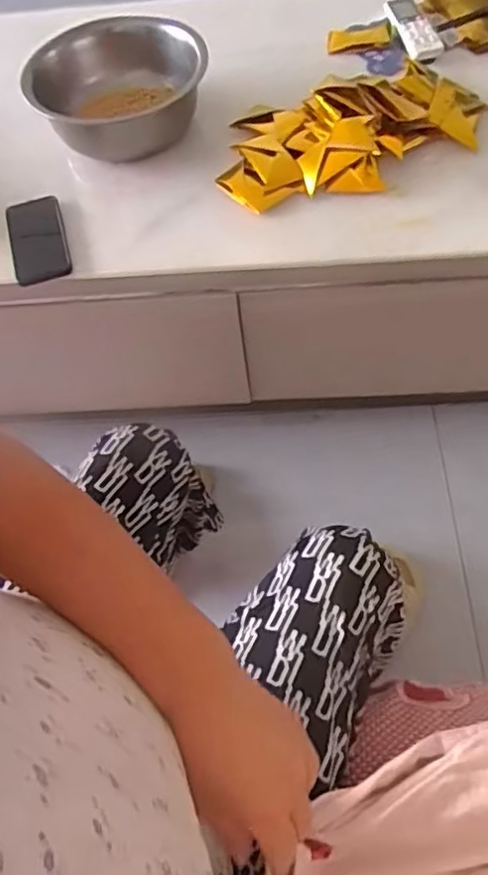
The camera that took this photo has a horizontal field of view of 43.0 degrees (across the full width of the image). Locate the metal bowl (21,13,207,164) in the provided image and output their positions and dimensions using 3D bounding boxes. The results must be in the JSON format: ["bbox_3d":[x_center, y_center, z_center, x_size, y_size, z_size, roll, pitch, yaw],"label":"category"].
[{"bbox_3d":[-0.208,-0.543,0.977,0.286,0.110,0.286,-2,60,4],"label":"metal bowl"}]

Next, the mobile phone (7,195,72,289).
[{"bbox_3d":[-0.289,-0.275,0.870,0.081,0.015,0.153,-21,63,4],"label":"mobile phone"}]

